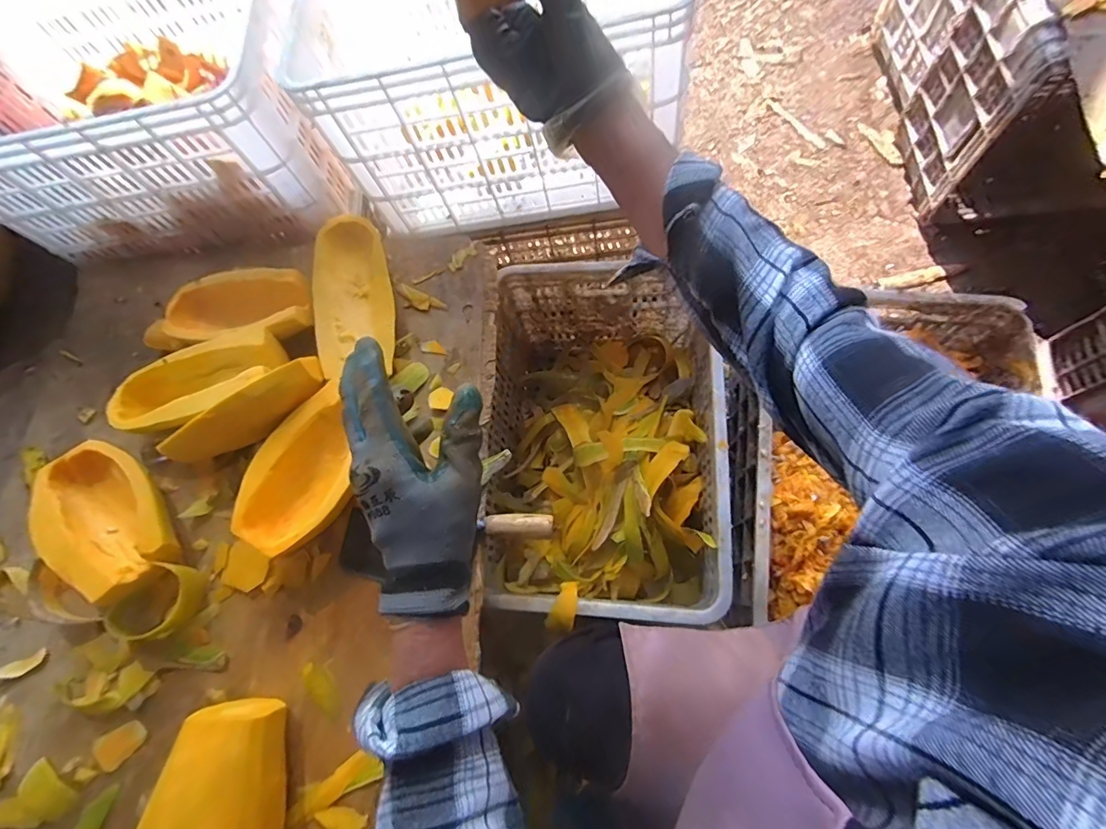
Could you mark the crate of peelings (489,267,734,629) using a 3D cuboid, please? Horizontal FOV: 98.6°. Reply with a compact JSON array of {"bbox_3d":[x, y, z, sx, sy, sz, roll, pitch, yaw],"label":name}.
[{"bbox_3d":[0.067,0.052,0.769,0.323,0.254,0.514,0,72,9],"label":"crate of peelings"}]

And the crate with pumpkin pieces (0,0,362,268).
[{"bbox_3d":[-0.624,-0.480,0.757,0.500,0.241,0.377,-12,70,5],"label":"crate with pumpkin pieces"}]

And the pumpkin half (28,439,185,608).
[{"bbox_3d":[-0.559,0.128,0.604,0.120,0.078,0.217,-42,71,-6],"label":"pumpkin half"}]

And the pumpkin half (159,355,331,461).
[{"bbox_3d":[-0.389,0.003,0.600,0.212,0.081,0.045,-39,70,-5],"label":"pumpkin half"}]

